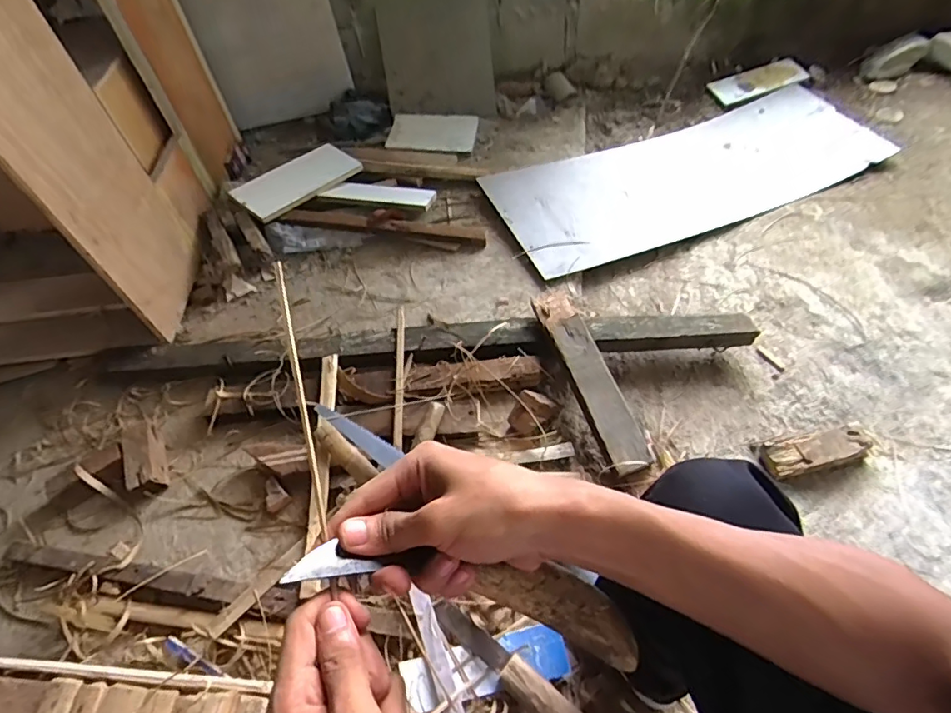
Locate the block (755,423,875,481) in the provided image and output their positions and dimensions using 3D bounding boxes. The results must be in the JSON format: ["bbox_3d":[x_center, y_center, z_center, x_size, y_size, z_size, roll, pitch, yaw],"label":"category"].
[{"bbox_3d":[0.584,0.156,0.889,0.195,0.031,0.067,-10,55,-3],"label":"block"}]

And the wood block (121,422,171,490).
[{"bbox_3d":[-0.577,0.168,0.917,0.054,0.049,0.133,-22,57,-12],"label":"wood block"}]

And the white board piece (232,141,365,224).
[{"bbox_3d":[-0.428,-0.426,1.265,0.146,0.019,0.295,38,60,20],"label":"white board piece"}]

